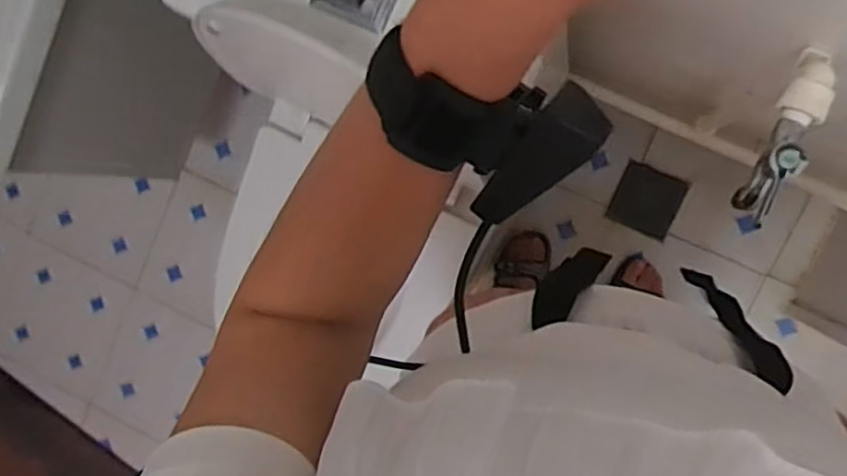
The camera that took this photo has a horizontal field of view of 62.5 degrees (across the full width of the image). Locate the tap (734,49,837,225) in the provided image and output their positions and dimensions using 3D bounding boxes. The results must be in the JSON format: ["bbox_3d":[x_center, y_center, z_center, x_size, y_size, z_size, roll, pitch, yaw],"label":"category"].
[{"bbox_3d":[0.314,-0.089,0.604,0.035,0.079,0.172,26,82,8],"label":"tap"}]

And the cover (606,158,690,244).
[{"bbox_3d":[0.442,-0.074,1.375,0.124,0.015,0.123,24,95,8],"label":"cover"}]

